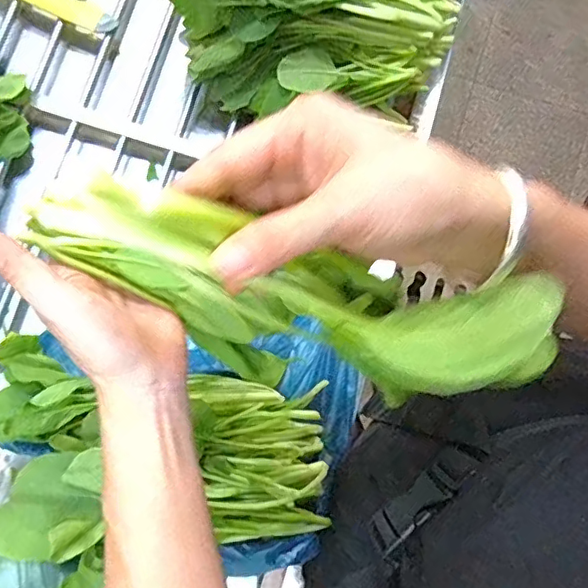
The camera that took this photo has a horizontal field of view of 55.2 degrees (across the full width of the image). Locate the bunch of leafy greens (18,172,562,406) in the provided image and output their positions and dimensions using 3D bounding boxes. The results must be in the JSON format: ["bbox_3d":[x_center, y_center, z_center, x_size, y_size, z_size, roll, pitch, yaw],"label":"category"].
[{"bbox_3d":[0.009,0.006,0.233,0.213,0.050,0.060,15,78,-11],"label":"bunch of leafy greens"}]

